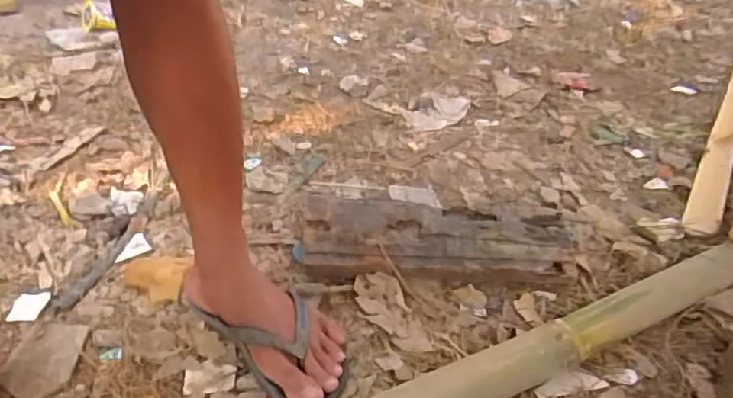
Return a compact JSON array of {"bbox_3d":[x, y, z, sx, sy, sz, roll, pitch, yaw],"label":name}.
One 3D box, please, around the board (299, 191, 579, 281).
[{"bbox_3d":[0.092,0.062,0.864,0.384,0.057,0.124,5,35,-2],"label":"board"}]

